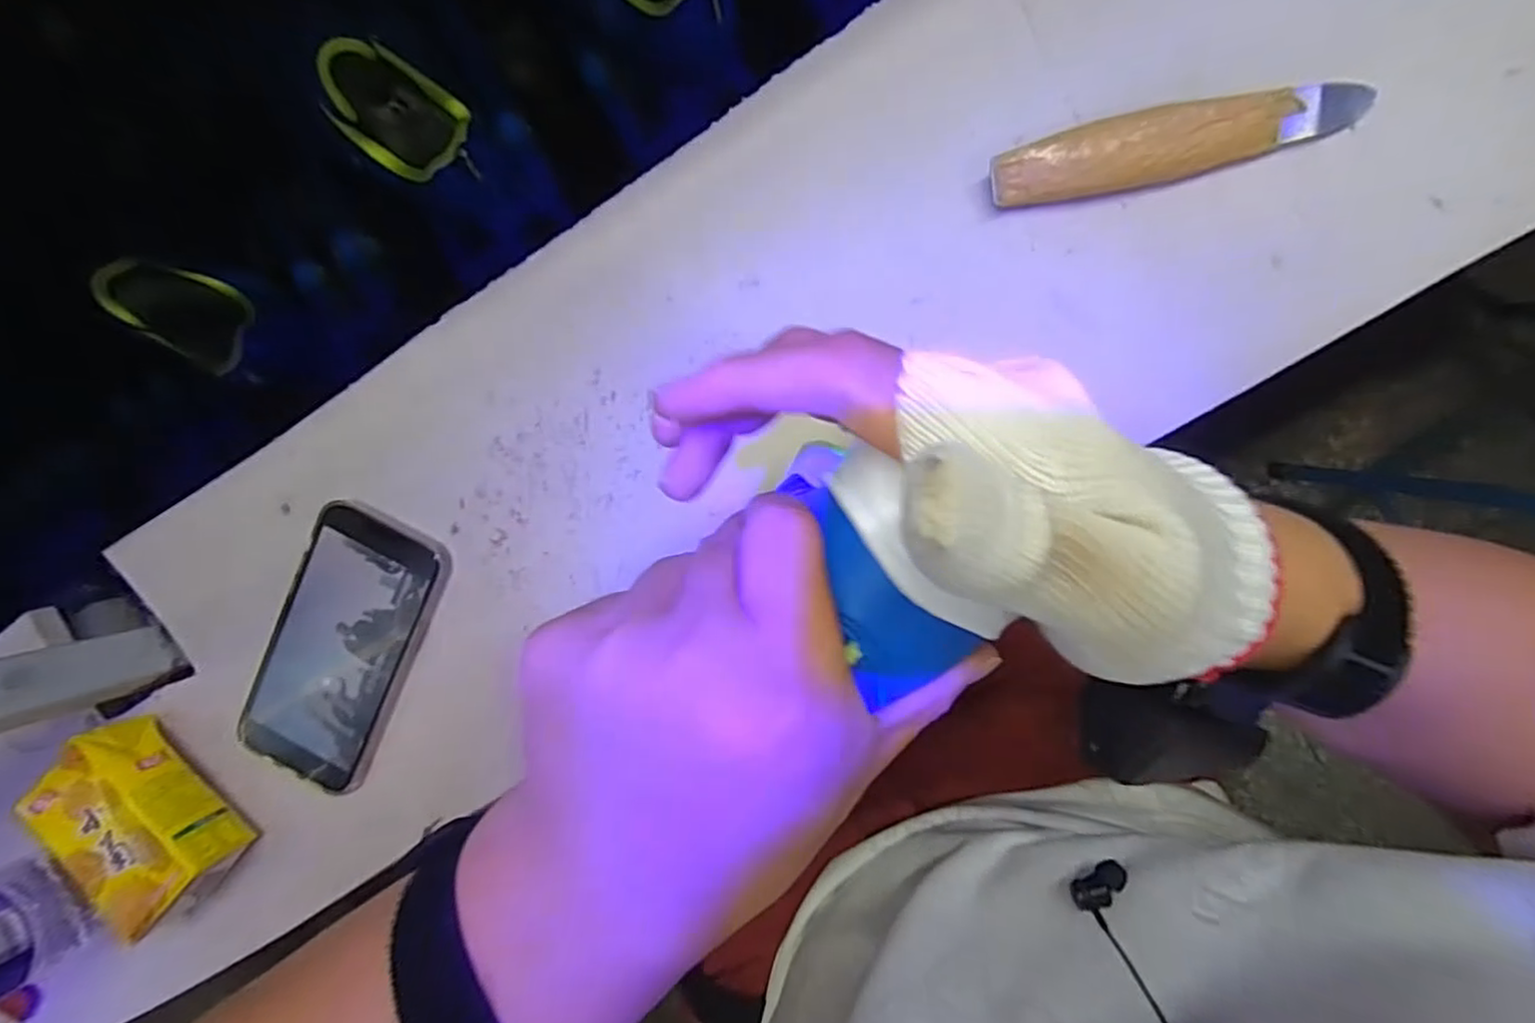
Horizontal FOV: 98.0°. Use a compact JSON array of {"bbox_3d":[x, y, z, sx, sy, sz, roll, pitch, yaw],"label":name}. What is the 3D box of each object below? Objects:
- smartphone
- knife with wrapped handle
[{"bbox_3d":[-0.249,0.082,0.394,0.085,0.015,0.167,26,96,6],"label":"smartphone"},{"bbox_3d":[0.193,-0.172,0.313,0.166,0.025,0.028,-10,91,8],"label":"knife with wrapped handle"}]

